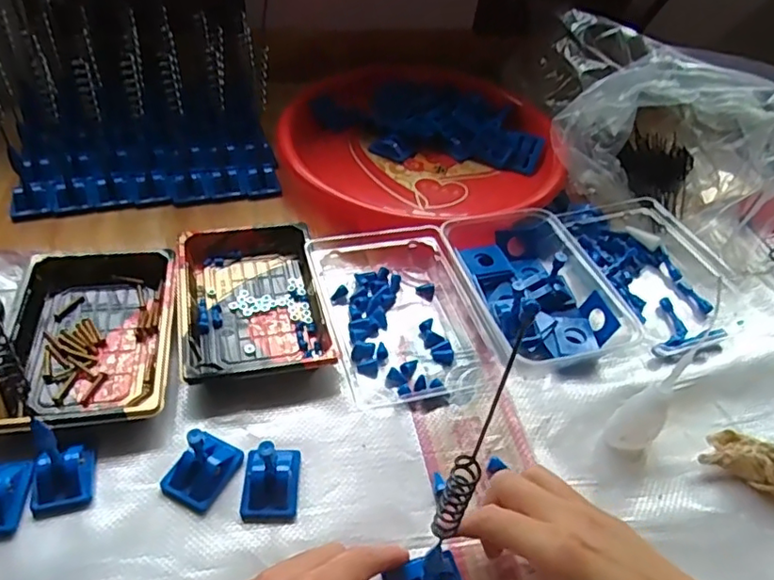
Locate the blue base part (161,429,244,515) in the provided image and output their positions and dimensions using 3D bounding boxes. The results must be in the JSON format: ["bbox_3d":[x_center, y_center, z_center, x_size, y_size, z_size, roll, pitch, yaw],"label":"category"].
[{"bbox_3d":[-0.114,0.102,0.364,0.032,0.041,0.047,24,47,17],"label":"blue base part"}]

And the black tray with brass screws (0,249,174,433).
[{"bbox_3d":[-0.216,0.032,0.438,0.110,0.019,0.160,-5,46,-11],"label":"black tray with brass screws"}]

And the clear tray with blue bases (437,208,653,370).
[{"bbox_3d":[0.120,-0.009,0.500,0.123,0.036,0.163,-14,48,-20],"label":"clear tray with blue bases"}]

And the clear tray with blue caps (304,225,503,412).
[{"bbox_3d":[0.008,0.010,0.474,0.111,0.031,0.177,-10,47,-16],"label":"clear tray with blue caps"}]

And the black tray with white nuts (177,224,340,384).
[{"bbox_3d":[-0.106,0.005,0.472,0.108,0.024,0.154,-7,46,-13],"label":"black tray with white nuts"}]

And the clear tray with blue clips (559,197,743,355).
[{"bbox_3d":[0.240,-0.023,0.531,0.107,0.030,0.186,-8,47,-14],"label":"clear tray with blue clips"}]

